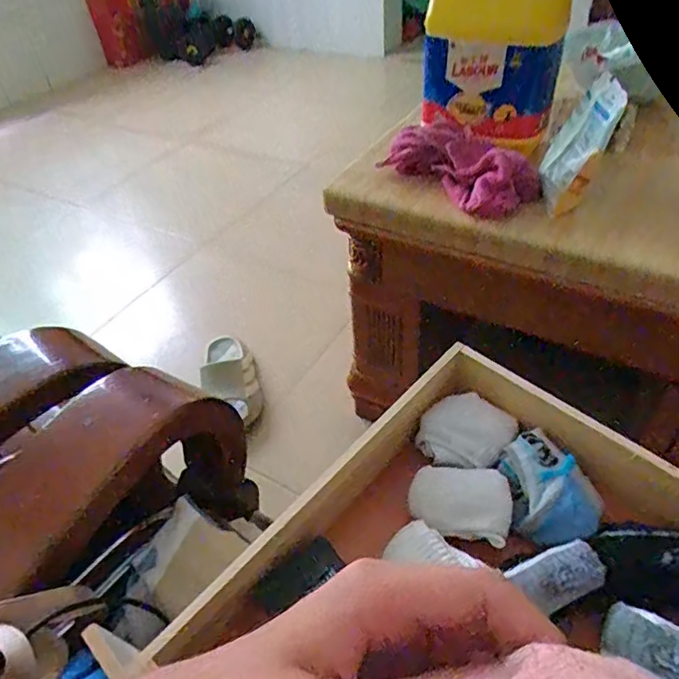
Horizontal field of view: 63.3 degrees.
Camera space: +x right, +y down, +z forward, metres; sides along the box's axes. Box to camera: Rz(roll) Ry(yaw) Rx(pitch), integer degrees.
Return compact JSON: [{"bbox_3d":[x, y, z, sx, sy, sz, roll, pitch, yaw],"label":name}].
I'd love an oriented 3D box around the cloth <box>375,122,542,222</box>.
[{"bbox_3d":[0.187,-0.263,0.850,0.110,0.090,0.240,-32,50,-25],"label":"cloth"}]

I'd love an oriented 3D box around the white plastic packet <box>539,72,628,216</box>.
[{"bbox_3d":[0.328,-0.275,0.765,0.014,0.172,0.088,11,41,-23],"label":"white plastic packet"}]

